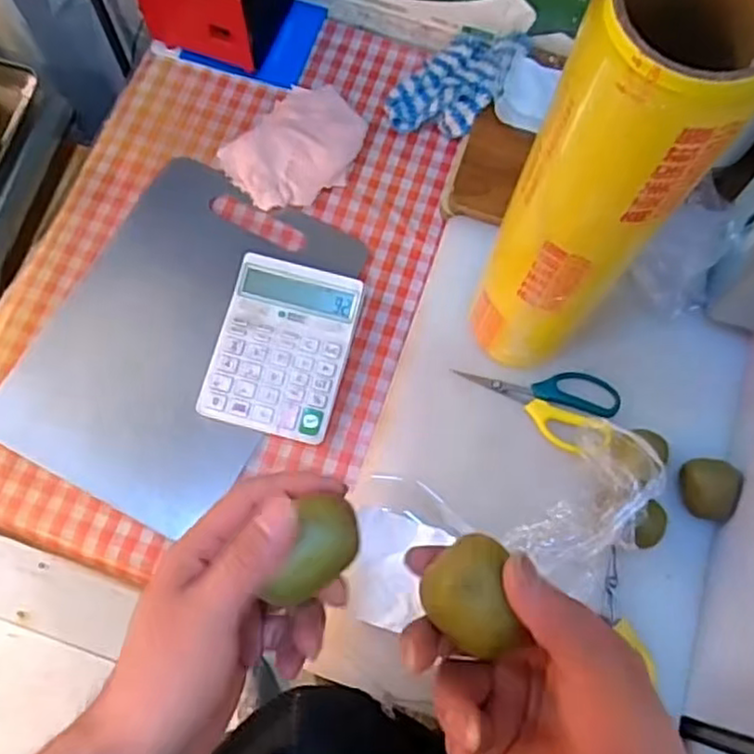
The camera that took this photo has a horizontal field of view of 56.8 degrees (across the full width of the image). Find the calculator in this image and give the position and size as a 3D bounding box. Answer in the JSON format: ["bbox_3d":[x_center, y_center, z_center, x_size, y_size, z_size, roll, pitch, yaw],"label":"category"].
[{"bbox_3d":[-0.090,-0.029,0.661,0.123,0.025,0.160,14,72,3],"label":"calculator"}]

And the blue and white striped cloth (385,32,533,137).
[{"bbox_3d":[0.083,-0.322,0.754,0.102,0.048,0.143,36,74,10],"label":"blue and white striped cloth"}]

